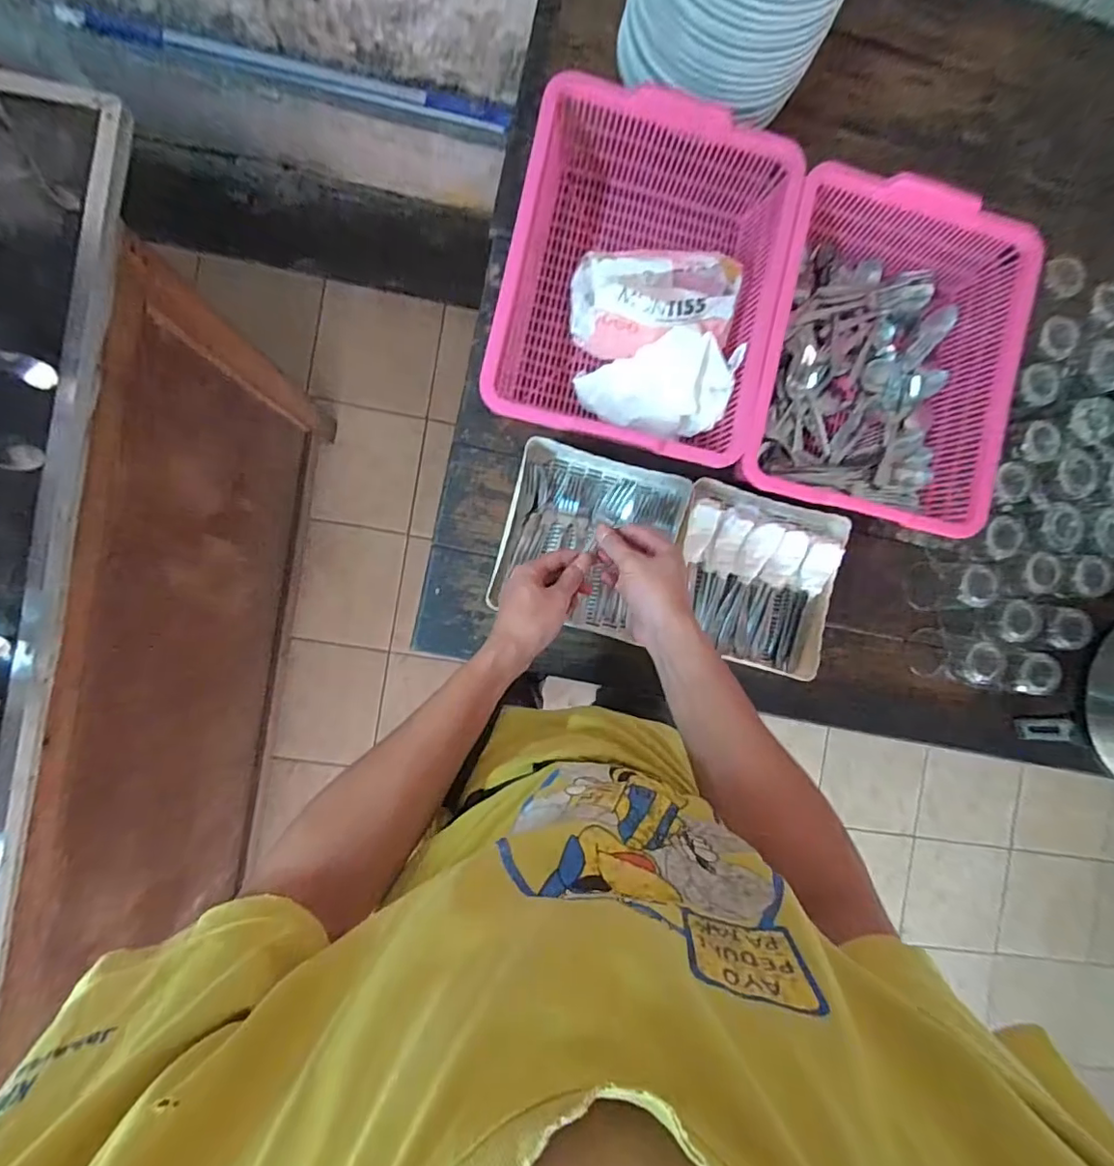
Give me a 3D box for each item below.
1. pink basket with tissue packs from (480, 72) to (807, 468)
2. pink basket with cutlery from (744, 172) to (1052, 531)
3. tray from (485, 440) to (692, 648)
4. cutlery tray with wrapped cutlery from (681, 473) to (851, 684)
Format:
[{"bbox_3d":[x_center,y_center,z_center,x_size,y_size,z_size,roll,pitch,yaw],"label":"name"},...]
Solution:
[{"bbox_3d":[0.098,-0.355,0.674,0.308,0.124,0.393,13,88,-6],"label":"pink basket with tissue packs"},{"bbox_3d":[0.402,-0.282,0.700,0.297,0.123,0.403,14,88,-6],"label":"pink basket with cutlery"},{"bbox_3d":[0.041,-0.055,0.687,0.212,0.054,0.221,14,88,-6],"label":"tray"},{"bbox_3d":[0.250,-0.007,0.693,0.202,0.058,0.218,14,88,-6],"label":"cutlery tray with wrapped cutlery"}]

